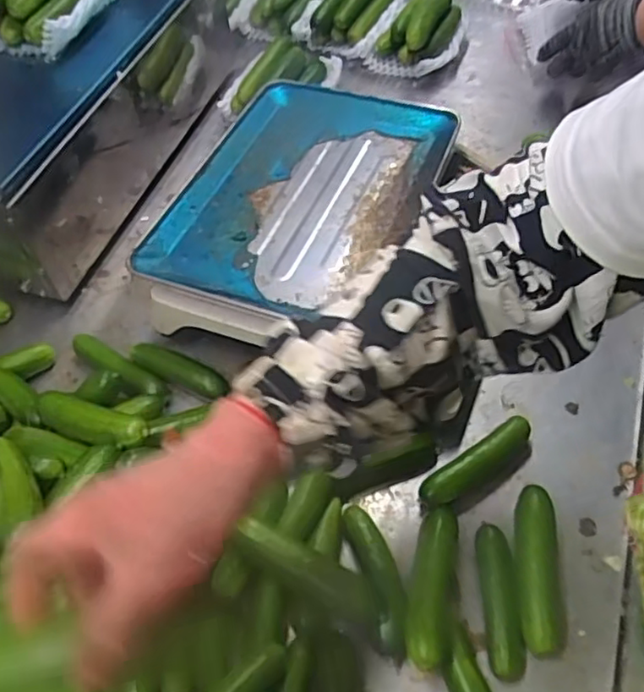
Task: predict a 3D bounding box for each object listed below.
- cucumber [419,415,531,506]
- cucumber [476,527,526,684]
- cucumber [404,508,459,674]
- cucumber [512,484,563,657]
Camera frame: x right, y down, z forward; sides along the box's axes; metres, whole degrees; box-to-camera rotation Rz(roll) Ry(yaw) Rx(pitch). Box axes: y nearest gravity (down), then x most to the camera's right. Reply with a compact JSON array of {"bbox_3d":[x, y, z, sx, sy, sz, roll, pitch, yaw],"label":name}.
[{"bbox_3d":[0.137,0.104,0.562,0.118,0.021,0.027,-30,57,-16],"label":"cucumber"},{"bbox_3d":[0.140,0.198,0.500,0.031,0.023,0.111,-2,54,3],"label":"cucumber"},{"bbox_3d":[0.087,0.182,0.491,0.032,0.035,0.124,8,56,11],"label":"cucumber"},{"bbox_3d":[0.172,0.175,0.509,0.033,0.022,0.128,3,55,7],"label":"cucumber"}]

